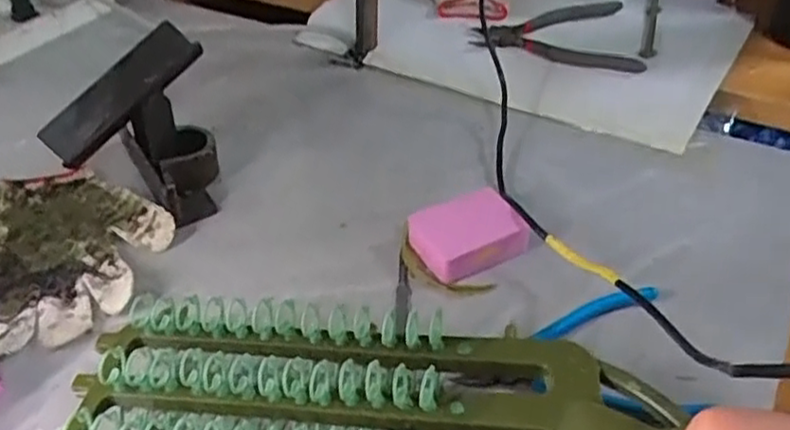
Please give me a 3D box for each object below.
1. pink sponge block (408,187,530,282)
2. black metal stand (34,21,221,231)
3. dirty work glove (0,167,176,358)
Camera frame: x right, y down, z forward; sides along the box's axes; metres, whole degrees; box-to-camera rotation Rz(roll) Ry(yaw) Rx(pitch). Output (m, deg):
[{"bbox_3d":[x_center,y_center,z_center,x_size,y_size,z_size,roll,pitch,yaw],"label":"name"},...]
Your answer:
[{"bbox_3d":[0.055,0.015,0.516,0.075,0.030,0.058,-17,42,-17],"label":"pink sponge block"},{"bbox_3d":[-0.204,-0.065,0.547,0.120,0.104,0.104,-15,42,-15],"label":"black metal stand"},{"bbox_3d":[-0.258,0.025,0.527,0.179,0.017,0.148,27,48,30],"label":"dirty work glove"}]

